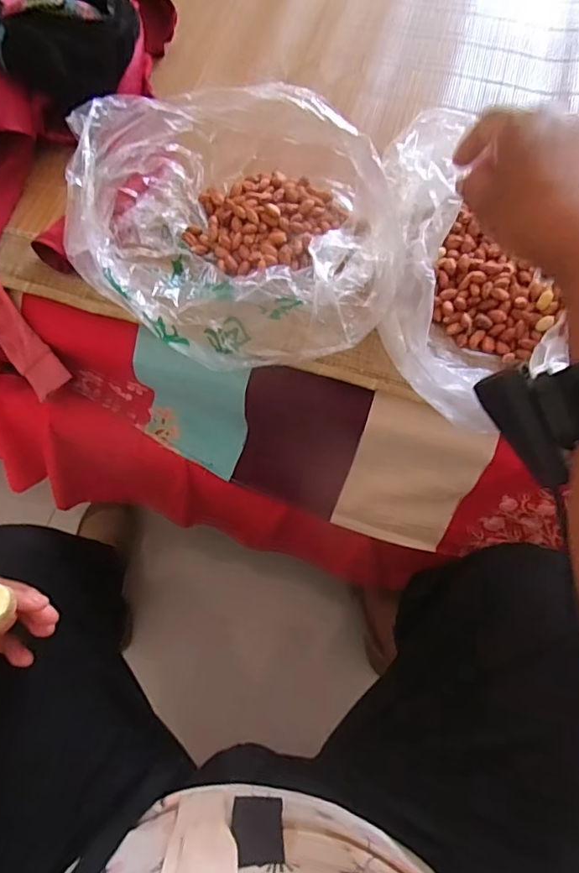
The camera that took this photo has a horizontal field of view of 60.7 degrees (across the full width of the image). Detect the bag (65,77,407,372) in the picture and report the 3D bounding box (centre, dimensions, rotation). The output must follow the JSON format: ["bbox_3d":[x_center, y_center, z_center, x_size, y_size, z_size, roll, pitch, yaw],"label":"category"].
[{"bbox_3d":[-0.042,-0.184,0.415,0.258,0.093,0.231,-5,68,-2],"label":"bag"}]

